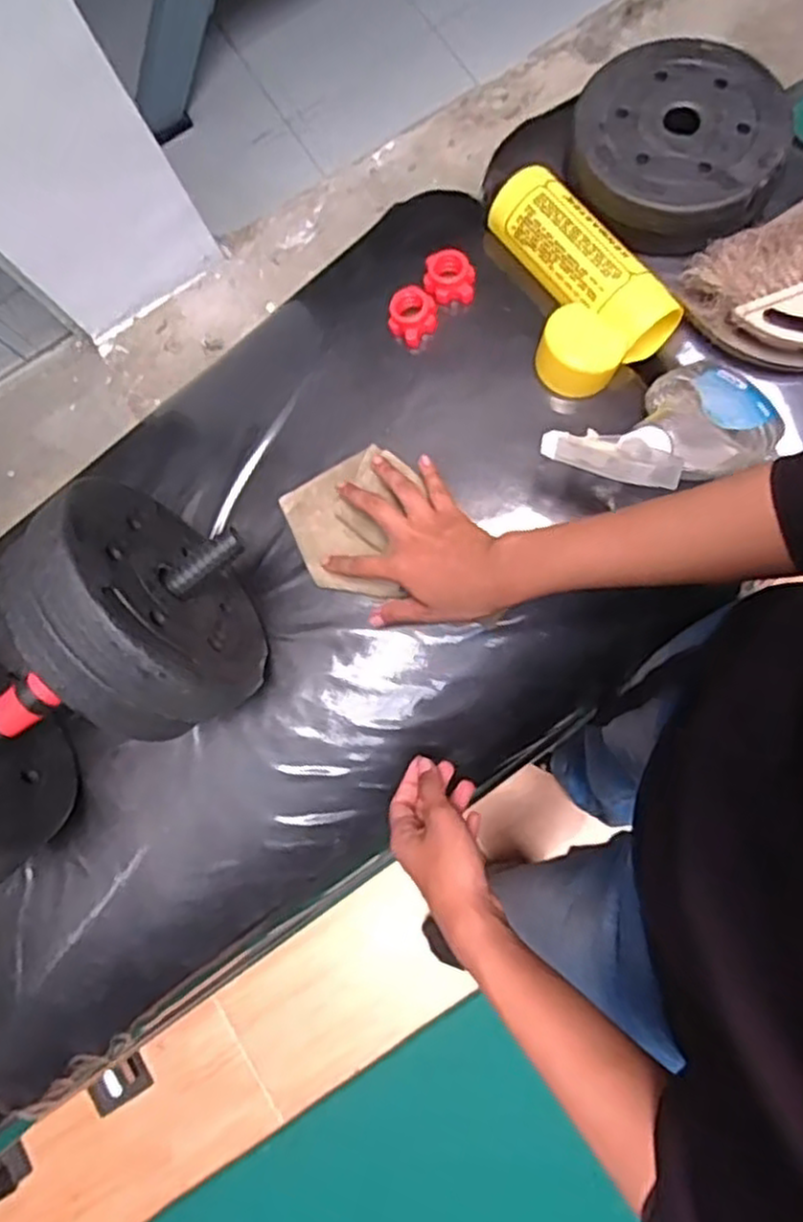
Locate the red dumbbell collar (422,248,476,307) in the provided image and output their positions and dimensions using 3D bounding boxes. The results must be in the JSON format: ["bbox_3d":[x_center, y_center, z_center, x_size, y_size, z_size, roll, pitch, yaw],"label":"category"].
[{"bbox_3d":[0.040,-0.282,0.642,0.044,0.021,0.038,-4,81,6],"label":"red dumbbell collar"}]

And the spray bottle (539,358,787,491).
[{"bbox_3d":[0.207,-0.132,0.563,0.219,0.060,0.097,-28,76,-37],"label":"spray bottle"}]

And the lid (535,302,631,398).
[{"bbox_3d":[0.145,-0.211,0.614,0.064,0.030,0.065,25,78,6],"label":"lid"}]

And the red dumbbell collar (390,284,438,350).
[{"bbox_3d":[0.010,-0.250,0.648,0.039,0.026,0.047,0,100,1],"label":"red dumbbell collar"}]

